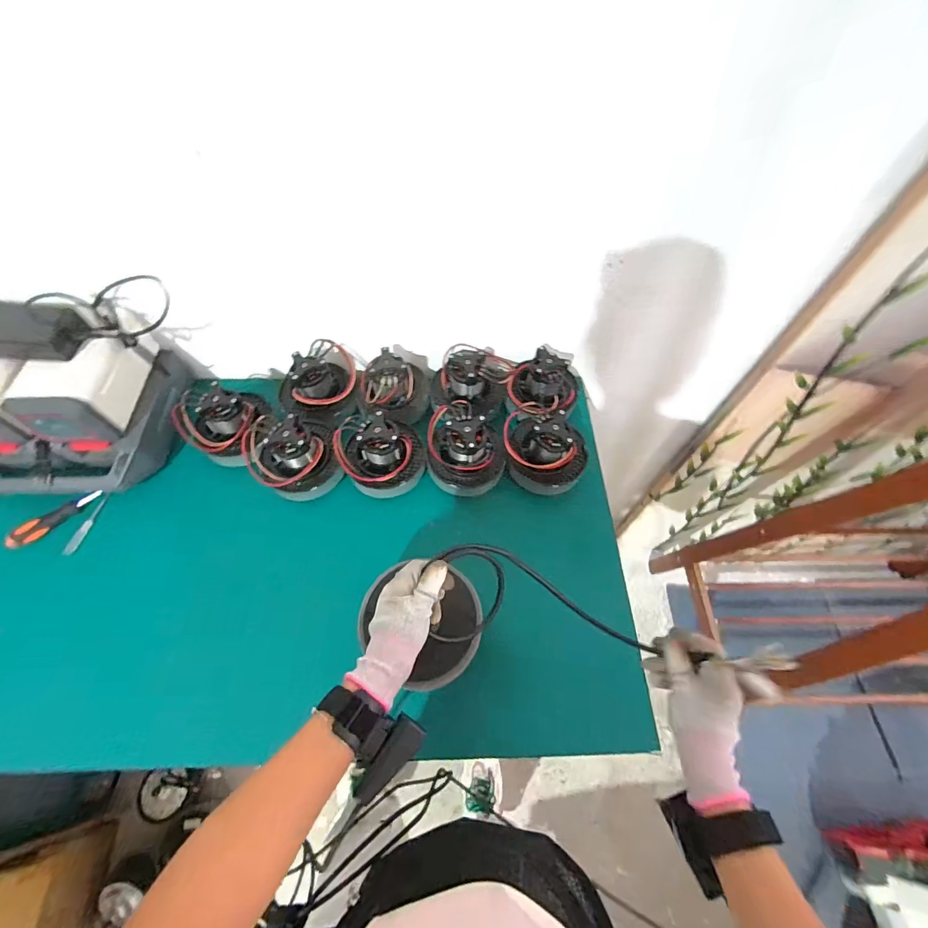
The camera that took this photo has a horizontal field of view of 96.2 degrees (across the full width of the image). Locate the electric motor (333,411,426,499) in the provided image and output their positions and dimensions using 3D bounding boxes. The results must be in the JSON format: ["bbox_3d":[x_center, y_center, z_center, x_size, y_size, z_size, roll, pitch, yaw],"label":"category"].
[{"bbox_3d":[-0.131,-0.027,0.649,0.133,0.092,0.125,1,59,-1],"label":"electric motor"}]

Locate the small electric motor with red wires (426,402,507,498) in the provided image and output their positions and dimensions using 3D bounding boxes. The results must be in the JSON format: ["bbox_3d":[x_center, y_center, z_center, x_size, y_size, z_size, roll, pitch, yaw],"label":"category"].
[{"bbox_3d":[0.004,-0.030,0.652,0.125,0.090,0.128,5,59,2],"label":"small electric motor with red wires"}]

